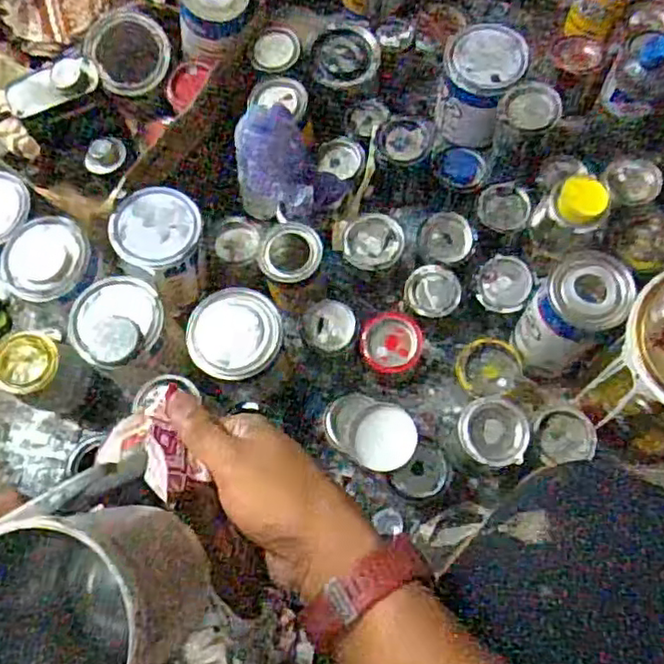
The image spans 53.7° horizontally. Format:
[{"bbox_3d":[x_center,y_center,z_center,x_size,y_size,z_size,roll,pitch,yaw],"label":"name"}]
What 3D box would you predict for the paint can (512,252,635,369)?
[{"bbox_3d":[0.257,-0.019,0.708,0.077,0.144,0.078,-1,71,2],"label":"paint can"}]

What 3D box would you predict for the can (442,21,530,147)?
[{"bbox_3d":[0.193,-0.327,0.858,0.095,0.099,0.113,19,73,9],"label":"can"}]

